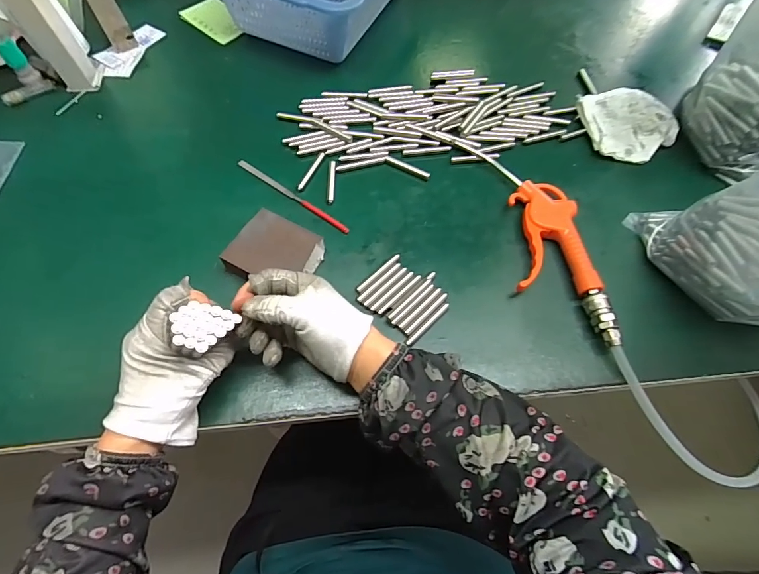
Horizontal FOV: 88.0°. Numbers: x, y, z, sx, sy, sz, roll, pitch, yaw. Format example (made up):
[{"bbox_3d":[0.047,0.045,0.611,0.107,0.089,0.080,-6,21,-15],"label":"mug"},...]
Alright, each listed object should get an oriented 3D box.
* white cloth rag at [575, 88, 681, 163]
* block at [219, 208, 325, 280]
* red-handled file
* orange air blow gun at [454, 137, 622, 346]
[{"bbox_3d":[0.306,-0.204,0.491,0.105,0.021,0.110,-16,66,-10],"label":"white cloth rag"},{"bbox_3d":[-0.104,-0.031,0.389,0.078,0.023,0.075,26,66,10],"label":"block"},{"bbox_3d":[-0.098,-0.103,0.437,0.160,0.006,0.008,35,68,14],"label":"red-handled file"},{"bbox_3d":[0.164,-0.063,0.412,0.086,0.028,0.262,-7,65,-6],"label":"orange air blow gun"}]

